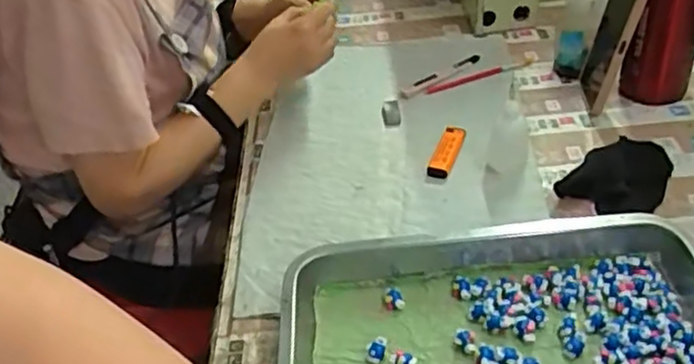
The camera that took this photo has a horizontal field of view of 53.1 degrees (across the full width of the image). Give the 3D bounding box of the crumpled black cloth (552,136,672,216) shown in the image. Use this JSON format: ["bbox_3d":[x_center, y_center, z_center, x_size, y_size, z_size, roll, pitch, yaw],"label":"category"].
[{"bbox_3d":[0.281,-0.005,0.705,0.123,0.036,0.082,-33,46,-24],"label":"crumpled black cloth"}]

